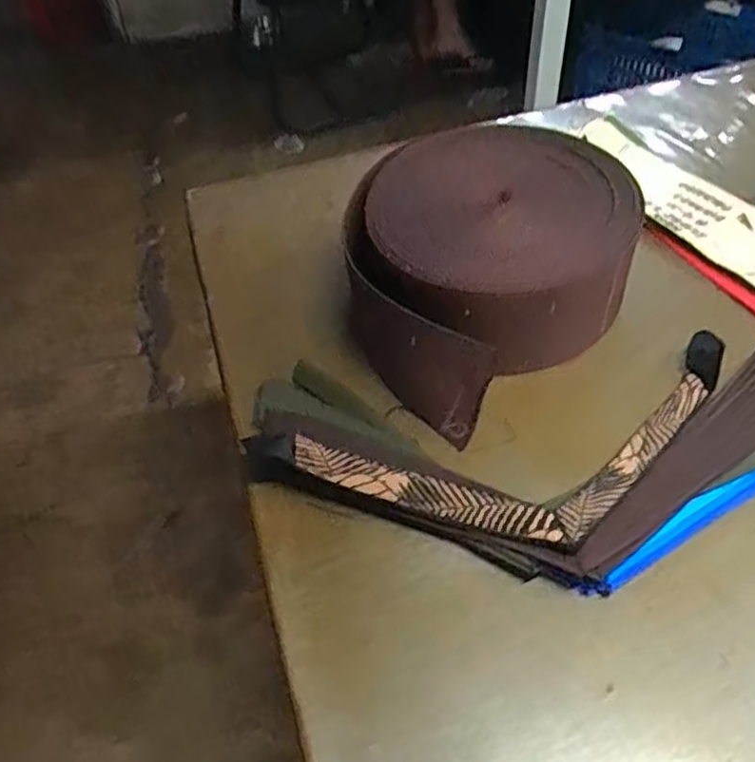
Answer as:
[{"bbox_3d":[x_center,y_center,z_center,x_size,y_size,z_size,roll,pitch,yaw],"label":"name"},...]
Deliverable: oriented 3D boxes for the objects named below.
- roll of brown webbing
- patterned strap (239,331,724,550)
[{"bbox_3d":[0.075,-0.093,0.503,0.209,0.082,0.183,-33,55,-22],"label":"roll of brown webbing"},{"bbox_3d":[0.088,0.050,0.421,0.318,0.027,0.115,-14,50,-8],"label":"patterned strap"}]

